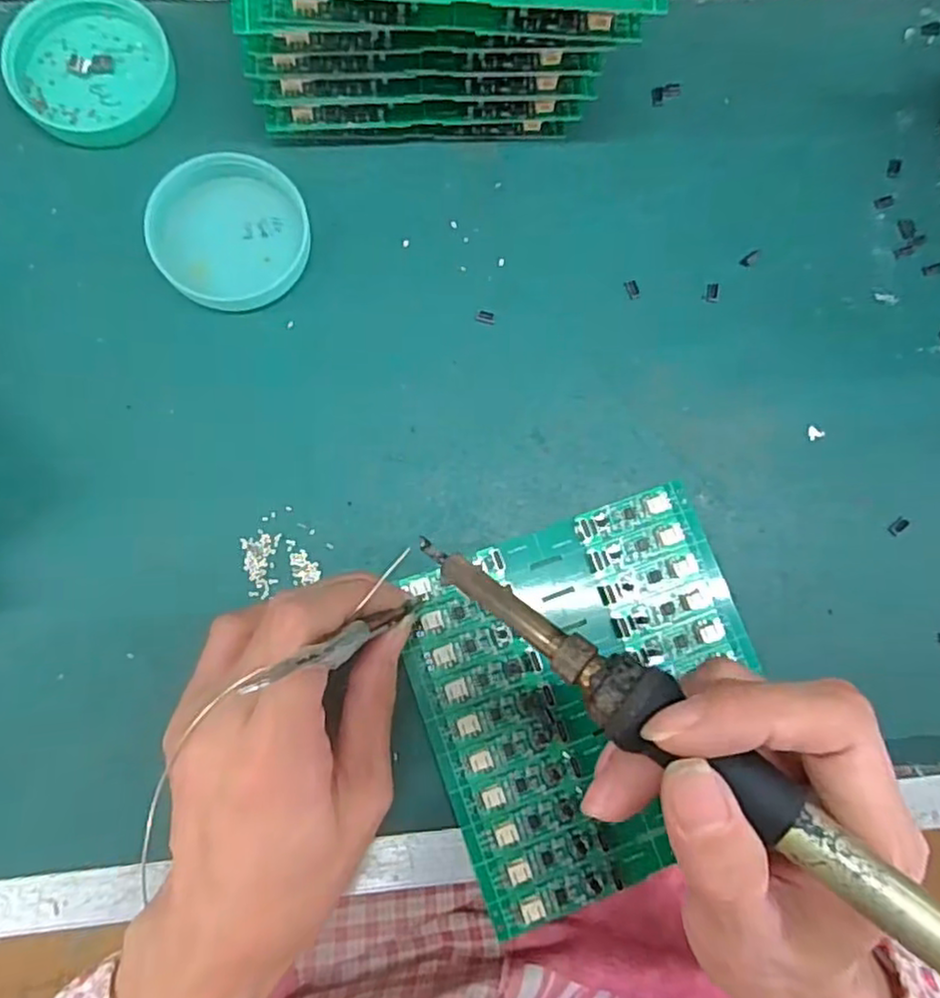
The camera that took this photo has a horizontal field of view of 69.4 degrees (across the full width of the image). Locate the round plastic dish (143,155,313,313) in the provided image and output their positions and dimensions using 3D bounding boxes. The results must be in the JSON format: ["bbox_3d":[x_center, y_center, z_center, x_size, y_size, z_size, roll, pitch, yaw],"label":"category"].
[{"bbox_3d":[-0.102,-0.115,0.288,0.061,0.013,0.066,1,82,-4],"label":"round plastic dish"}]

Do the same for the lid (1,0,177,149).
[{"bbox_3d":[-0.165,-0.189,0.294,0.064,0.014,0.065,1,82,-4],"label":"lid"}]

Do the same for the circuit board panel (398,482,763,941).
[{"bbox_3d":[0.051,0.078,0.272,0.132,0.006,0.137,-19,82,-7],"label":"circuit board panel"}]

